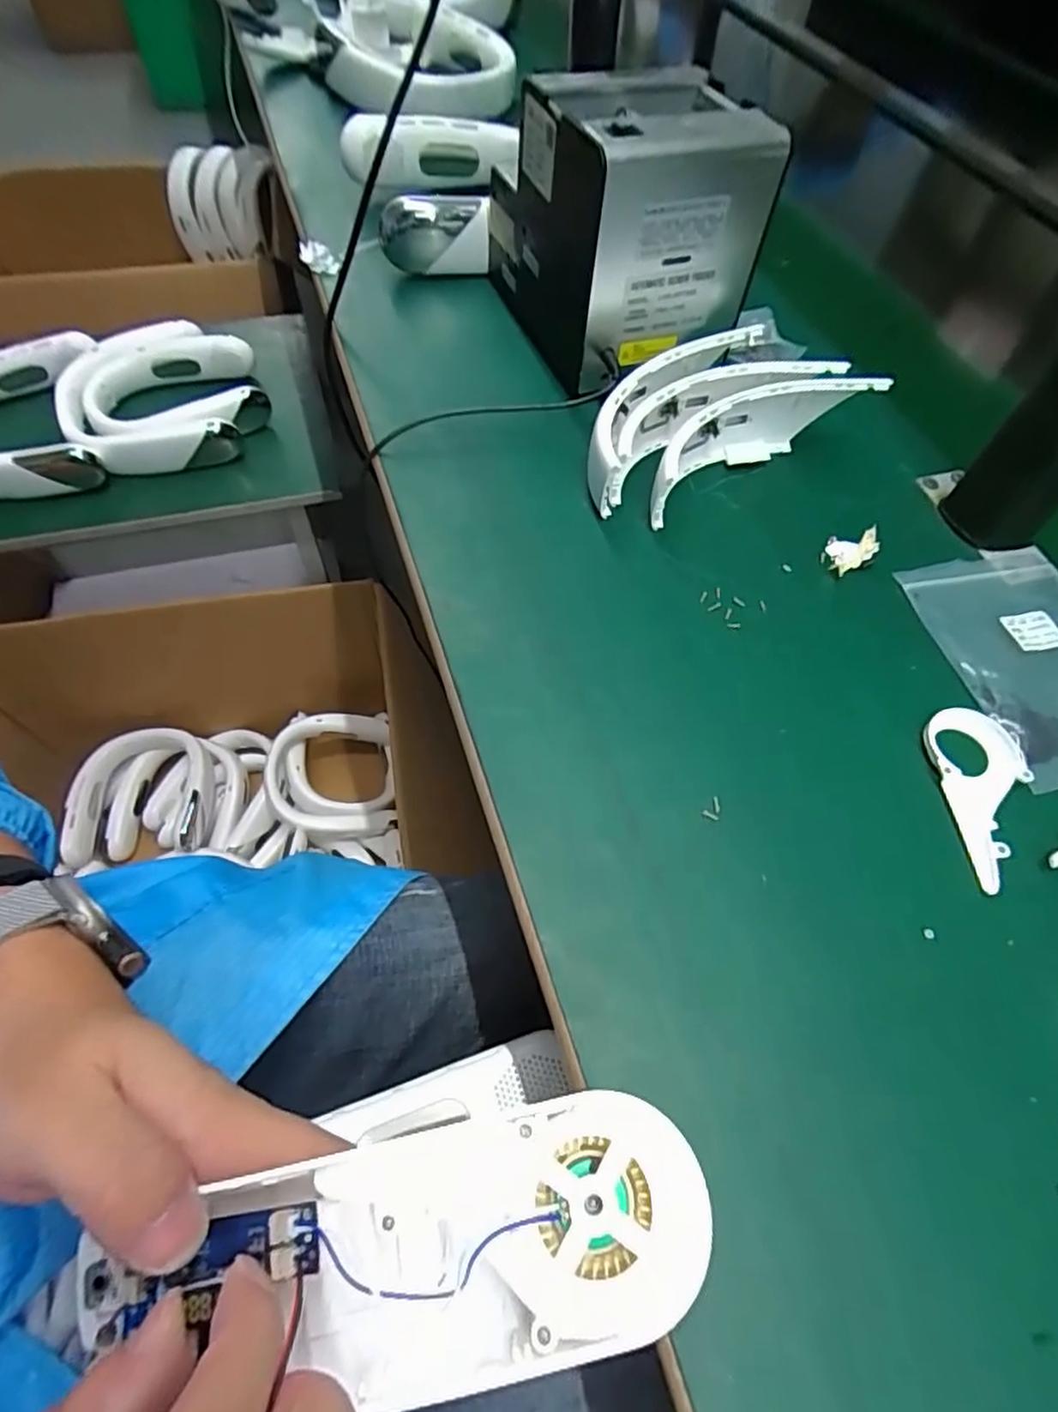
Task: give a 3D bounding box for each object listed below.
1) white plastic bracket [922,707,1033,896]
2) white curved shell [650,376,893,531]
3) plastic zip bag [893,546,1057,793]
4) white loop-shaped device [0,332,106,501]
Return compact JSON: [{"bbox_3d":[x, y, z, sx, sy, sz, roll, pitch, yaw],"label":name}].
[{"bbox_3d":[0.229,0.043,0.319,0.048,0.007,0.091,-2,60,-5],"label":"white plastic bracket"},{"bbox_3d":[0.143,-0.175,0.419,0.176,0.049,0.047,-25,64,-17],"label":"white curved shell"},{"bbox_3d":[0.288,-0.029,0.364,0.099,0.008,0.149,-9,60,-7],"label":"plastic zip bag"},{"bbox_3d":[-0.614,-0.345,0.771,0.185,0.051,0.229,-14,61,-12],"label":"white loop-shaped device"}]

